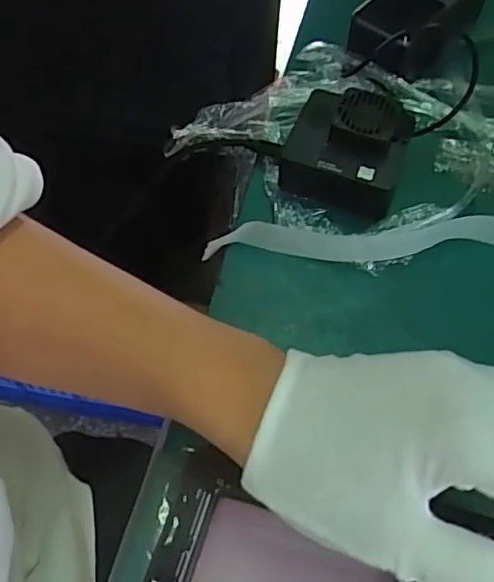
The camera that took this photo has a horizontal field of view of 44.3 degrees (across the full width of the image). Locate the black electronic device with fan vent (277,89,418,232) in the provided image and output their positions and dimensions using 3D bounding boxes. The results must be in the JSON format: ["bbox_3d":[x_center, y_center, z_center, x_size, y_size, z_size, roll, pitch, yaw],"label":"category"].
[{"bbox_3d":[0.067,-0.095,0.406,0.075,0.030,0.079,17,64,11],"label":"black electronic device with fan vent"}]

